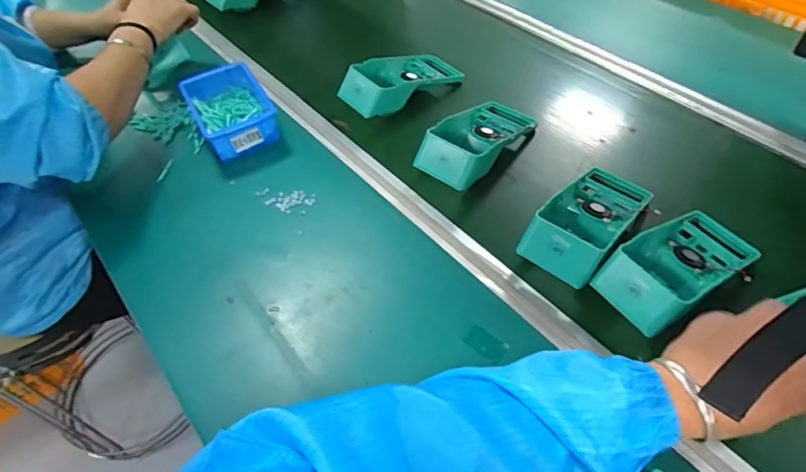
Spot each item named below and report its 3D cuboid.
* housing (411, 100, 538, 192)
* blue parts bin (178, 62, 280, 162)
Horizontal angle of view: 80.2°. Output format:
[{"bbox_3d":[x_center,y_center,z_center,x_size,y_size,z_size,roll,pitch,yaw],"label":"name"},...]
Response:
[{"bbox_3d":[0.103,-0.134,0.636,0.087,0.056,0.192,35,59,26],"label":"housing"},{"bbox_3d":[-0.245,-0.182,0.677,0.103,0.057,0.155,-25,54,-18],"label":"blue parts bin"}]

